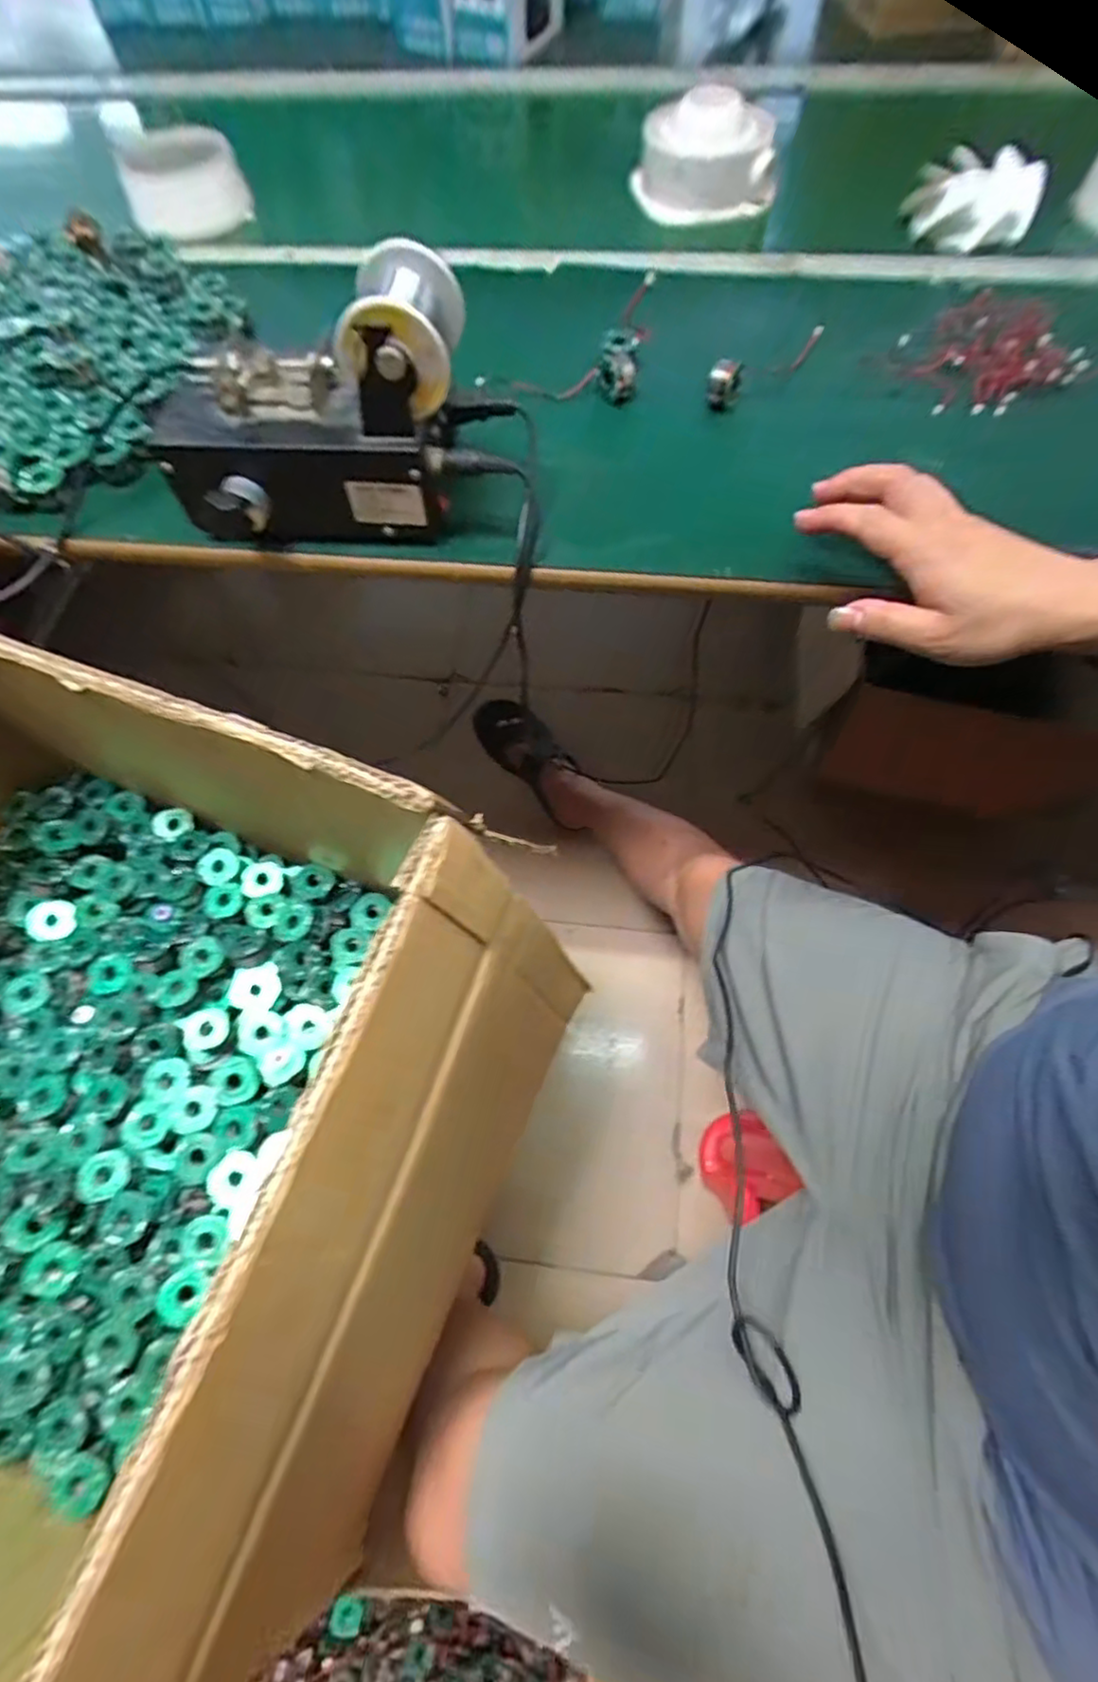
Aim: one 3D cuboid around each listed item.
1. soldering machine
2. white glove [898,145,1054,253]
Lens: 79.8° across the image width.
[{"bbox_3d":[-0.157,-0.281,0.430,0.201,0.130,0.132,1,65,2],"label":"soldering machine"},{"bbox_3d":[0.417,-0.638,0.652,0.090,0.069,0.101,-23,67,-9],"label":"white glove"}]

